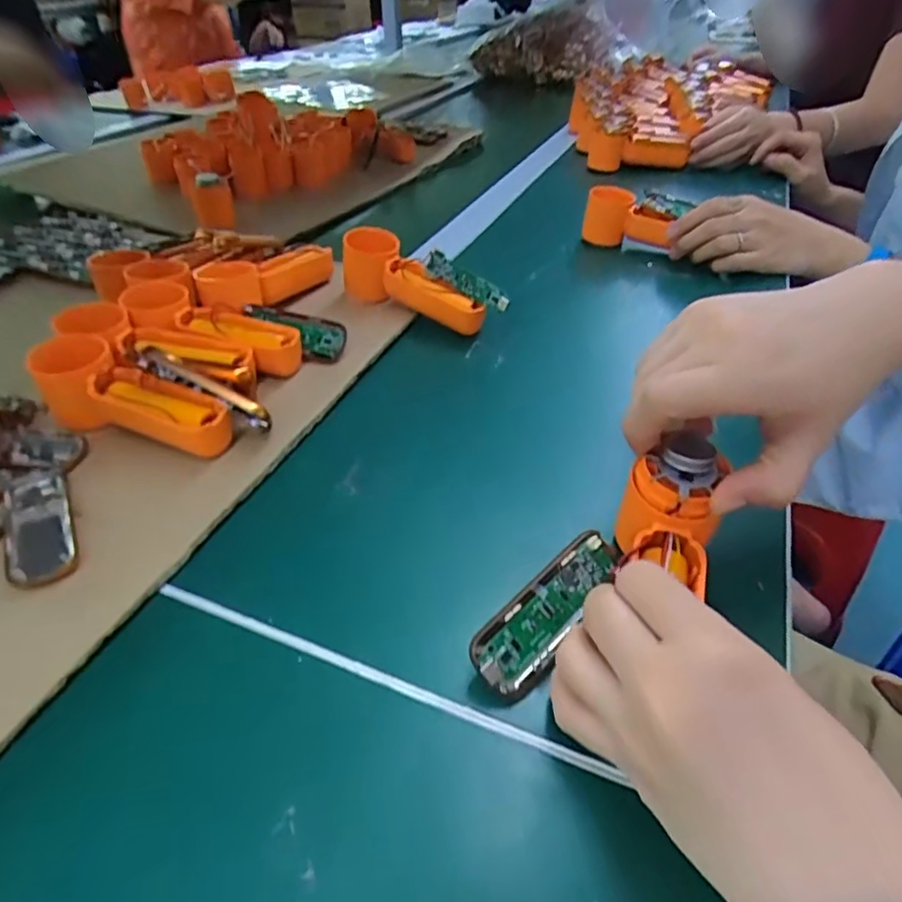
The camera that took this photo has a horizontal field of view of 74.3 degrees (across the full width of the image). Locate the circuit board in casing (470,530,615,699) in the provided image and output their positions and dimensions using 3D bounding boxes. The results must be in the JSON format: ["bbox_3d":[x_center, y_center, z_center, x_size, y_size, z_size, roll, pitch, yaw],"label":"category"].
[{"bbox_3d":[0.042,0.068,0.255,0.081,0.005,0.029,-41,88,-25],"label":"circuit board in casing"}]

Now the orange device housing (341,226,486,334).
[{"bbox_3d":[-0.031,-0.131,0.479,0.133,0.050,0.052,32,49,15],"label":"orange device housing"}]

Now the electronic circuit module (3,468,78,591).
[{"bbox_3d":[-0.208,0.036,0.301,0.028,0.012,0.083,-23,45,-23],"label":"electronic circuit module"}]

